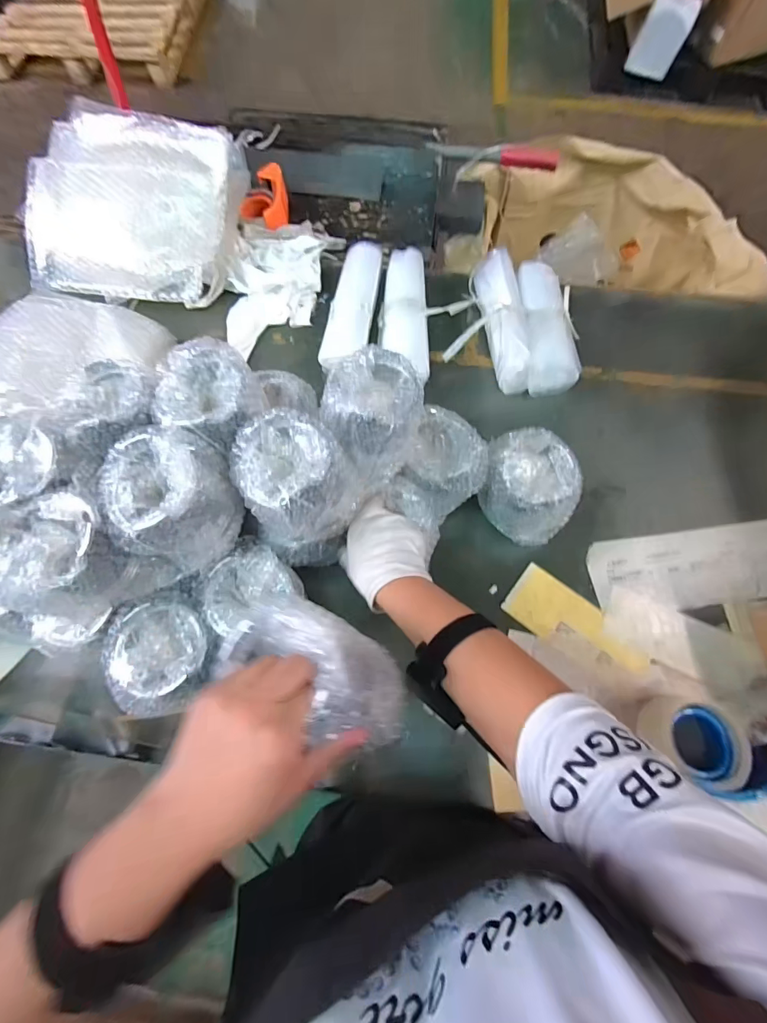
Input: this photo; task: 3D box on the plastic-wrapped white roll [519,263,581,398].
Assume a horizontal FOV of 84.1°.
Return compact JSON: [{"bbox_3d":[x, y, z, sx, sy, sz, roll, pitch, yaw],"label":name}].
[{"bbox_3d":[0.268,-0.311,0.709,0.092,0.062,0.243,-4,68,0],"label":"plastic-wrapped white roll"}]

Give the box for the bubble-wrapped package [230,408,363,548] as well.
[{"bbox_3d":[-0.090,-0.036,0.456,0.118,0.109,0.112,-24,71,-9],"label":"bubble-wrapped package"}]

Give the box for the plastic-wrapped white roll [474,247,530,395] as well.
[{"bbox_3d":[0.198,-0.315,0.700,0.070,0.070,0.239,-4,69,-2],"label":"plastic-wrapped white roll"}]

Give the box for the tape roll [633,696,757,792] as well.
[{"bbox_3d":[0.359,0.258,0.491,0.102,0.048,0.094,0,69,0],"label":"tape roll"}]

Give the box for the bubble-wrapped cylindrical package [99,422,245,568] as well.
[{"bbox_3d":[-0.225,-0.016,0.450,0.127,0.102,0.129,26,71,9],"label":"bubble-wrapped cylindrical package"}]

